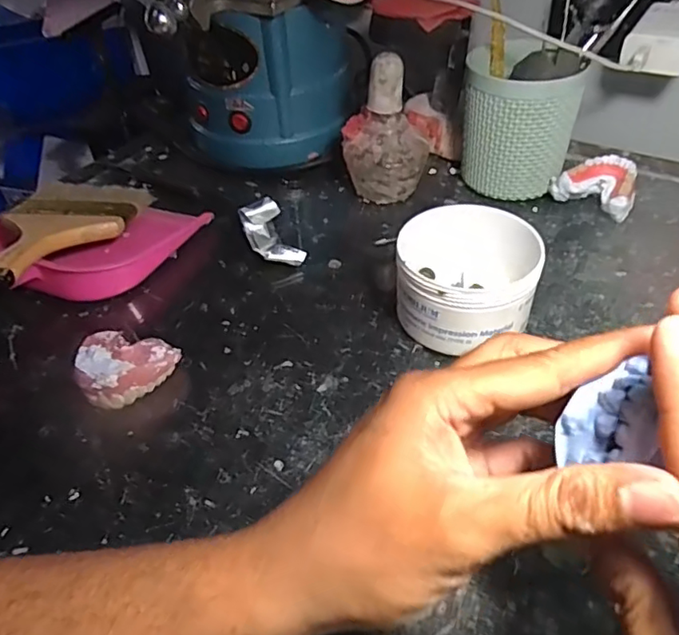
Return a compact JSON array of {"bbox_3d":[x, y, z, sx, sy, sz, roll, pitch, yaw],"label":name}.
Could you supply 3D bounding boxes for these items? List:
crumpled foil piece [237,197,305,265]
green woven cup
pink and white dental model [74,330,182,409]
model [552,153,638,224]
[{"bbox_3d":[-0.056,-0.067,0.475,0.032,0.025,0.071,-21,45,-17],"label":"crumpled foil piece"},{"bbox_3d":[0.154,-0.169,0.507,0.093,0.118,0.086,8,44,13],"label":"green woven cup"},{"bbox_3d":[-0.143,0.031,0.377,0.063,0.027,0.054,12,45,17],"label":"pink and white dental model"},{"bbox_3d":[0.221,-0.112,0.504,0.065,0.035,0.056,20,48,23],"label":"model"}]

